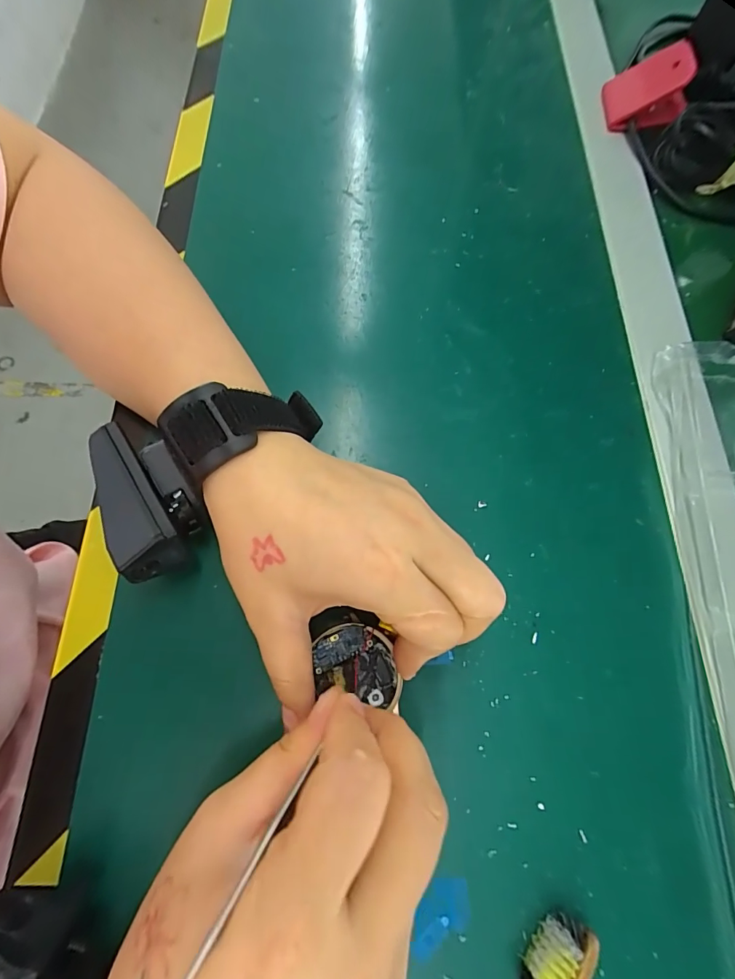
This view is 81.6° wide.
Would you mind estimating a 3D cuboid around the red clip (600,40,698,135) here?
[{"bbox_3d":[0.216,-0.304,0.318,0.063,0.033,0.047,0,71,-2],"label":"red clip"}]

